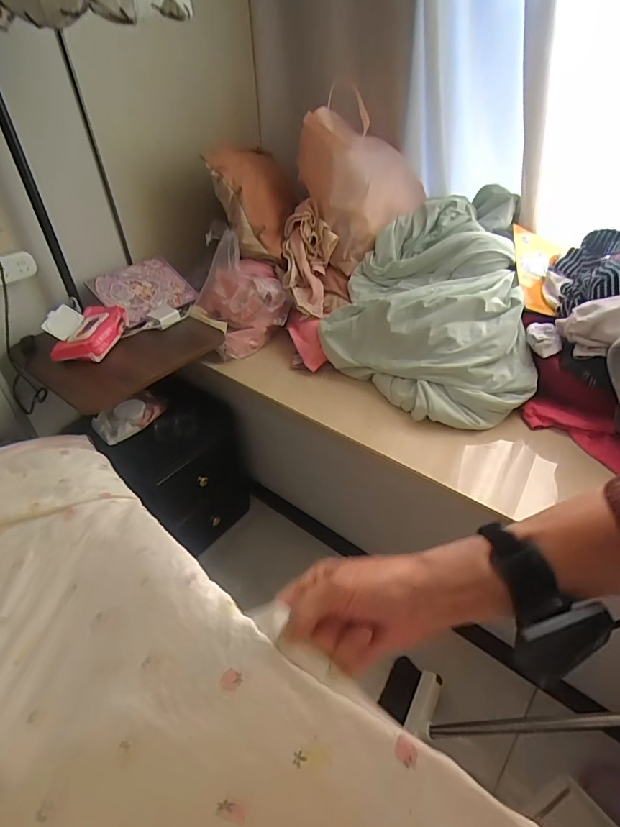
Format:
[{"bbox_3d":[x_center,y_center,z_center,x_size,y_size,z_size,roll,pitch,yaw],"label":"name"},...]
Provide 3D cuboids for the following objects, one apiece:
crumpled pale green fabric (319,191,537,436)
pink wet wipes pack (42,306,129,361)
[{"bbox_3d":[0.299,-0.263,1.009,0.451,0.297,0.528,17,45,23],"label":"crumpled pale green fabric"},{"bbox_3d":[-0.486,-0.176,0.961,0.141,0.066,0.160,-1,40,3],"label":"pink wet wipes pack"}]

